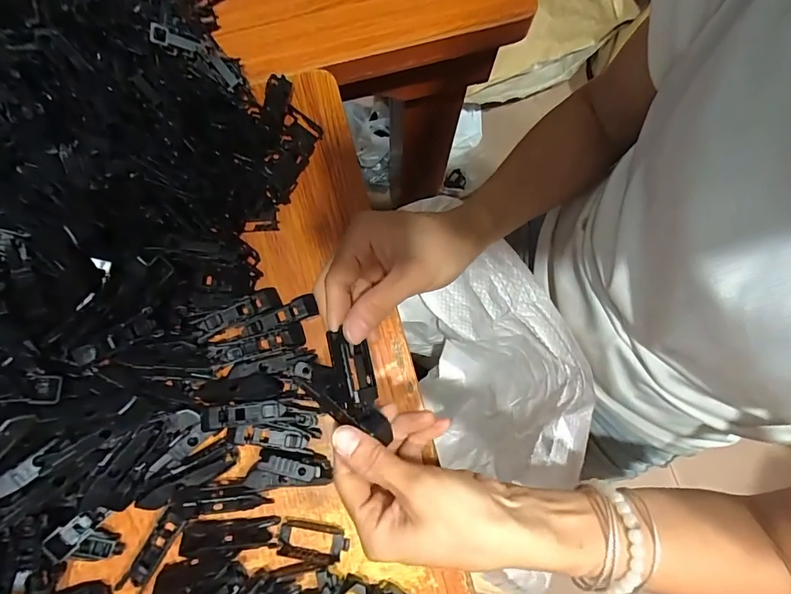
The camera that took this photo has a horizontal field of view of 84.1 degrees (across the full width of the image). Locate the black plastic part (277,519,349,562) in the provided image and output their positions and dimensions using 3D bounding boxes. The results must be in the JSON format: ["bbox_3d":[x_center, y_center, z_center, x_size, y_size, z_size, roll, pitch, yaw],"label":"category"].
[{"bbox_3d":[-0.061,0.181,0.325,0.051,0.008,0.026,6,79,0],"label":"black plastic part"}]

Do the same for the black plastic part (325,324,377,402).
[{"bbox_3d":[-0.025,0.041,0.260,0.022,0.016,0.043,-13,80,-4],"label":"black plastic part"}]

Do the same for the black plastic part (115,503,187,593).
[{"bbox_3d":[-0.176,0.184,0.320,0.019,0.014,0.071,29,80,4],"label":"black plastic part"}]

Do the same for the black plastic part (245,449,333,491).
[{"bbox_3d":[-0.078,0.127,0.328,0.058,0.022,0.026,-2,79,-2],"label":"black plastic part"}]

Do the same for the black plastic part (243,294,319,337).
[{"bbox_3d":[-0.093,0.014,0.346,0.059,0.011,0.019,-18,80,-5],"label":"black plastic part"}]

